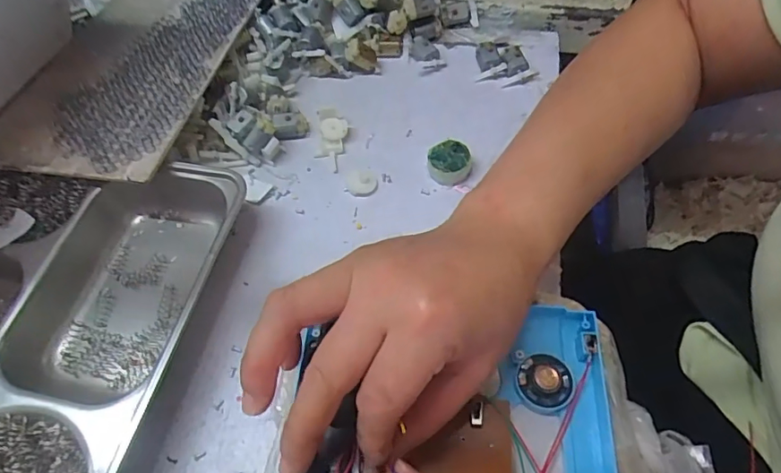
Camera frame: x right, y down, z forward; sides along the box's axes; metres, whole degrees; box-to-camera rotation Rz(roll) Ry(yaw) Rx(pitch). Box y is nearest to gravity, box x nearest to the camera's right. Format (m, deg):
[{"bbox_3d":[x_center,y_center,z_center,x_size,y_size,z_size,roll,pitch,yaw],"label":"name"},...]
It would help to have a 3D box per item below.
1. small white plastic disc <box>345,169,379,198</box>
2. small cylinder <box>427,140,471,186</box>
[{"bbox_3d":[-0.022,-0.042,0.394,0.024,0.004,0.025,0,57,0],"label":"small white plastic disc"},{"bbox_3d":[0.045,-0.056,0.392,0.032,0.020,0.031,3,57,2],"label":"small cylinder"}]

